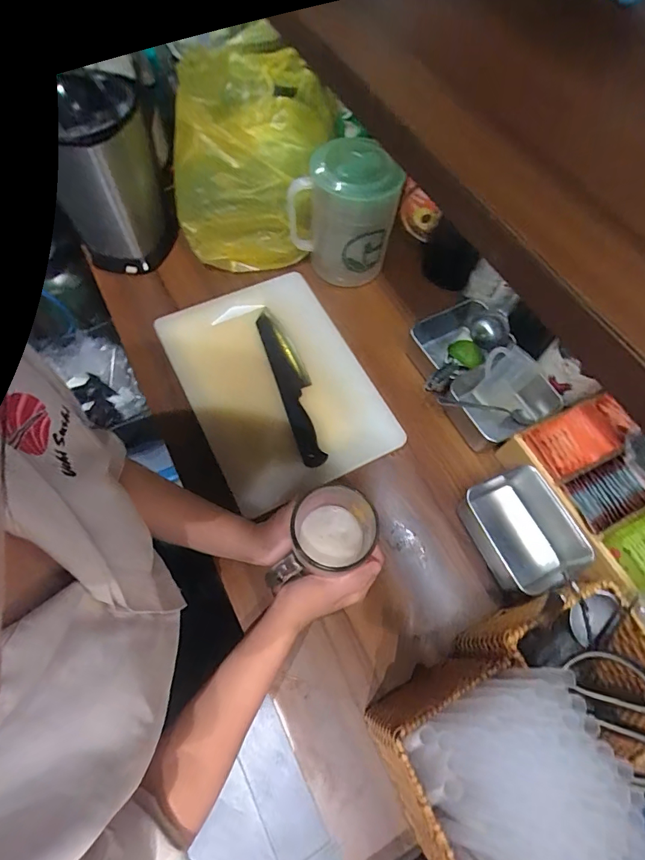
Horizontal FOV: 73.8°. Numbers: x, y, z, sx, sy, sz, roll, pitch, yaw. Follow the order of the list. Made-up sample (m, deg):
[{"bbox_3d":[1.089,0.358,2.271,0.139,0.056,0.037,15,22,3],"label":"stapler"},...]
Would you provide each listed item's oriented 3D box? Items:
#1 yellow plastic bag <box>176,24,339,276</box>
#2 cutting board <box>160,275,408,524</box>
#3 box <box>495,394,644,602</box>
[{"bbox_3d":[-0.109,-0.446,0.707,0.217,0.194,0.321,13,64,3],"label":"yellow plastic bag"},{"bbox_3d":[-0.071,-0.074,0.636,0.250,0.027,0.352,-26,65,-11],"label":"cutting board"},{"bbox_3d":[0.354,0.072,0.530,0.150,0.073,0.218,-24,68,-14],"label":"box"}]

